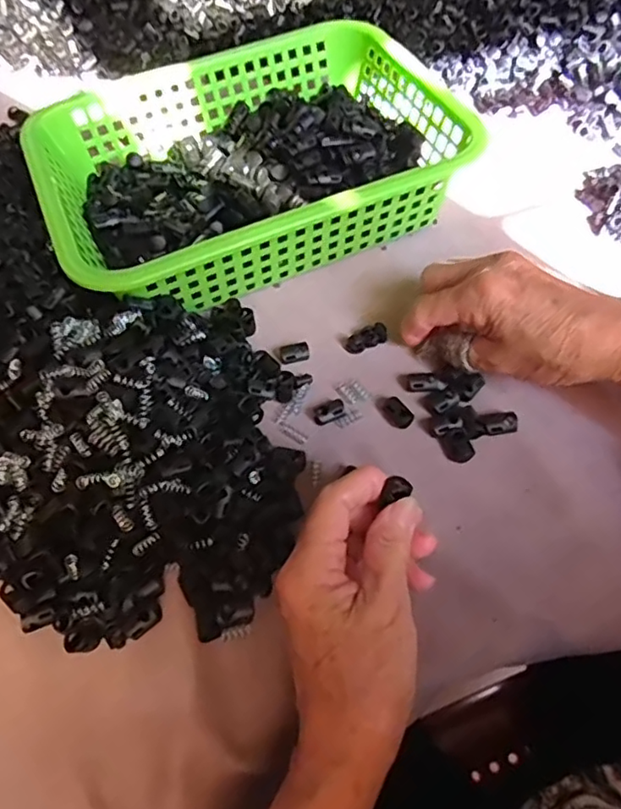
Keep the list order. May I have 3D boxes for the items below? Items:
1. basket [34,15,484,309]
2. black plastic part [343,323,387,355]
[{"bbox_3d":[-0.045,-0.173,0.456,0.283,0.088,0.204,-21,59,-10],"label":"basket"},{"bbox_3d":[0.038,-0.045,0.403,0.028,0.013,0.011,-19,58,-9],"label":"black plastic part"}]

